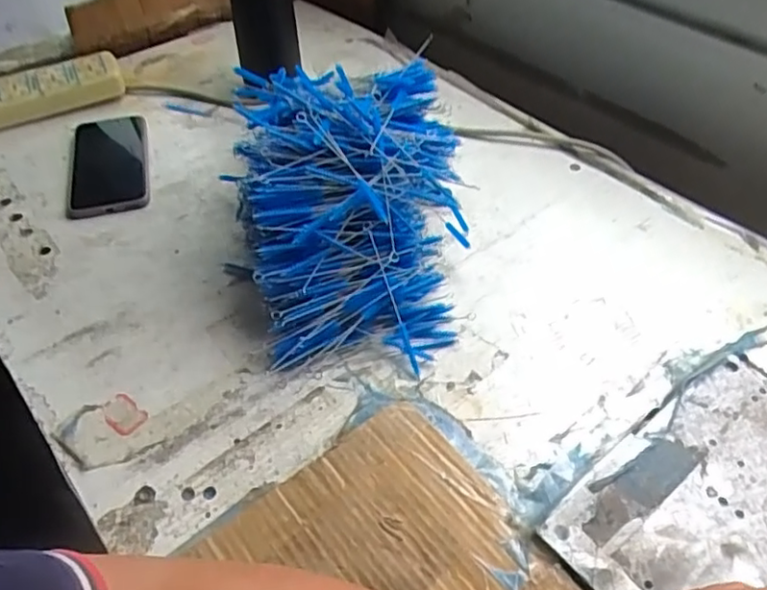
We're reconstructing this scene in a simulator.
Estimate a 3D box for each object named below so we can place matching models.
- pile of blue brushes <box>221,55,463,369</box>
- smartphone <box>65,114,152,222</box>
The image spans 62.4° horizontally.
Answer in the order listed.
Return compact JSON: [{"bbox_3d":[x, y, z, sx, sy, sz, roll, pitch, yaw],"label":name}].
[{"bbox_3d":[-0.027,-0.078,0.532,0.197,0.130,0.249,-2,46,-2],"label":"pile of blue brushes"},{"bbox_3d":[-0.293,-0.143,0.669,0.083,0.016,0.167,-16,47,-8],"label":"smartphone"}]

